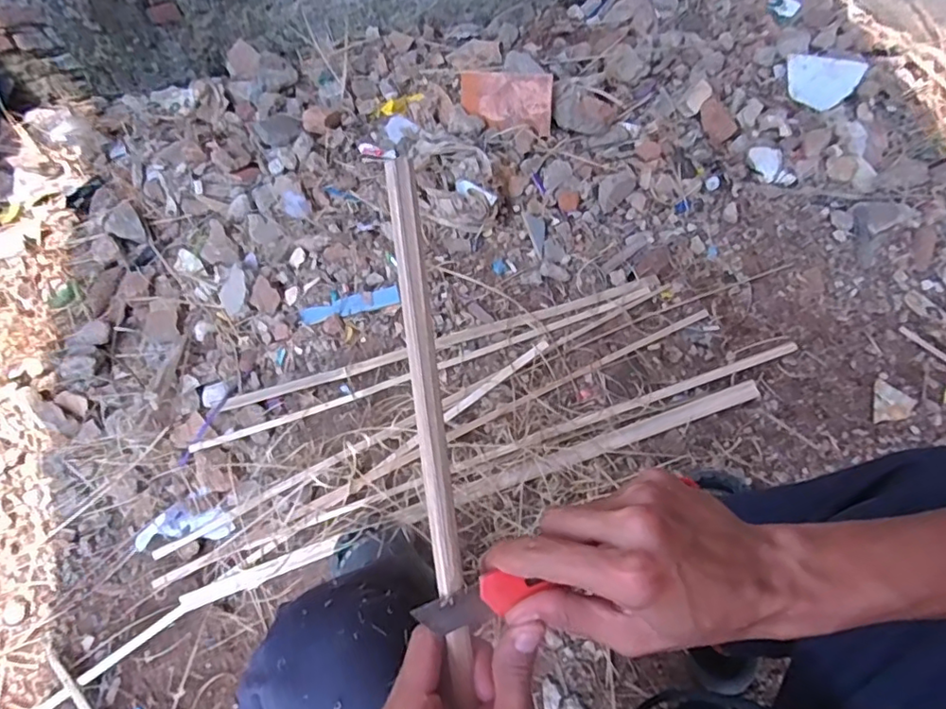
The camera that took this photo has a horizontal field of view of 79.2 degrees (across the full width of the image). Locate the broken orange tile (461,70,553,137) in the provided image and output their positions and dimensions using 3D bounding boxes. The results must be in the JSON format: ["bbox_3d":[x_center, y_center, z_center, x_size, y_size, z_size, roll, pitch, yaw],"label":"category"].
[{"bbox_3d":[0.067,-0.546,1.228,0.208,0.114,0.026,13,30,16],"label":"broken orange tile"}]

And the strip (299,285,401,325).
[{"bbox_3d":[-0.239,-0.095,1.119,0.191,0.012,0.044,-16,66,-4],"label":"strip"}]

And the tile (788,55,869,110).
[{"bbox_3d":[0.778,-0.609,1.277,0.151,0.015,0.112,19,94,15],"label":"tile"}]

